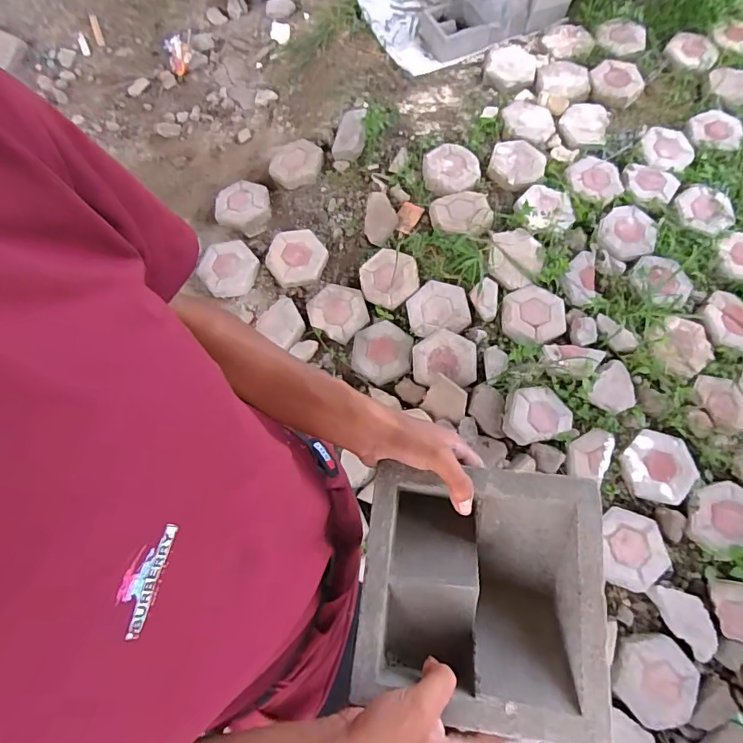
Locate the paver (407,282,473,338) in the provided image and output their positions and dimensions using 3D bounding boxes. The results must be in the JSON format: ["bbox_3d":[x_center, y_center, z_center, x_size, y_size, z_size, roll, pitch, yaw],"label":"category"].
[{"bbox_3d":[0.223,-0.214,1.615,0.198,0.048,0.193,-8,70,-1],"label":"paver"}]

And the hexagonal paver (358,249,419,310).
[{"bbox_3d":[0.058,-0.329,1.675,0.211,0.060,0.193,23,71,10],"label":"hexagonal paver"}]

